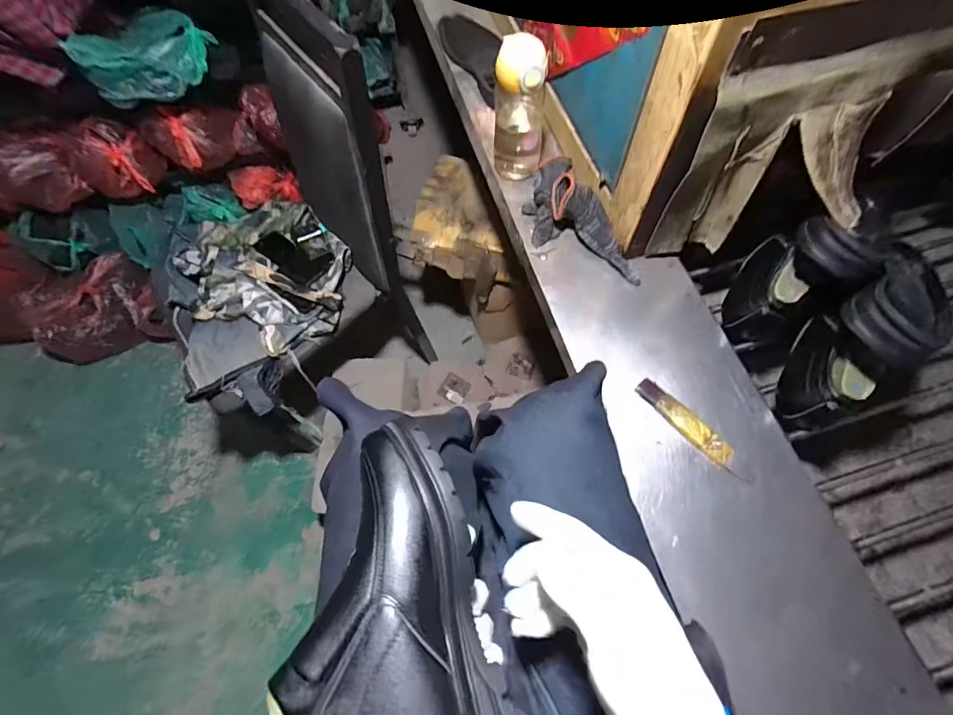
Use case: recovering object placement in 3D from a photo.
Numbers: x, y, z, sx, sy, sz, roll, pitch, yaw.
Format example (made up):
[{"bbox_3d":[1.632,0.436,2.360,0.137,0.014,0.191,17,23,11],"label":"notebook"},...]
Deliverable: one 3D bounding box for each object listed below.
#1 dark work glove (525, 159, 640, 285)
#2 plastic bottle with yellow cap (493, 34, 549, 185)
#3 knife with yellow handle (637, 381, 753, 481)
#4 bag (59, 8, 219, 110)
[{"bbox_3d":[0.139,-0.205,0.635,0.105,0.061,0.247,-21,67,-6],"label":"dark work glove"},{"bbox_3d":[0.063,-0.355,0.634,0.070,0.196,0.075,2,66,4],"label":"plastic bottle with yellow cap"},{"bbox_3d":[0.268,0.089,0.527,0.030,0.021,0.162,-39,70,-14],"label":"knife with yellow handle"},{"bbox_3d":[-0.786,-0.743,1.036,0.257,0.137,0.207,-12,66,-2],"label":"bag"}]

